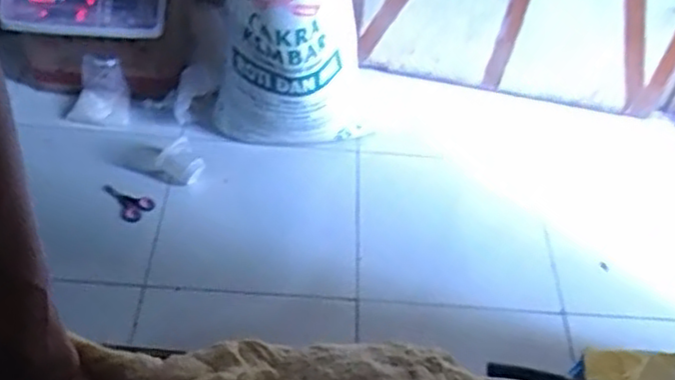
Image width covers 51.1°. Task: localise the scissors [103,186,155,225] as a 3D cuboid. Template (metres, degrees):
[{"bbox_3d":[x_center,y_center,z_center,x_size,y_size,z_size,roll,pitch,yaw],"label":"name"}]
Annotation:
[{"bbox_3d":[-0.427,0.020,1.435,0.106,0.012,0.064,38,55,25],"label":"scissors"}]

